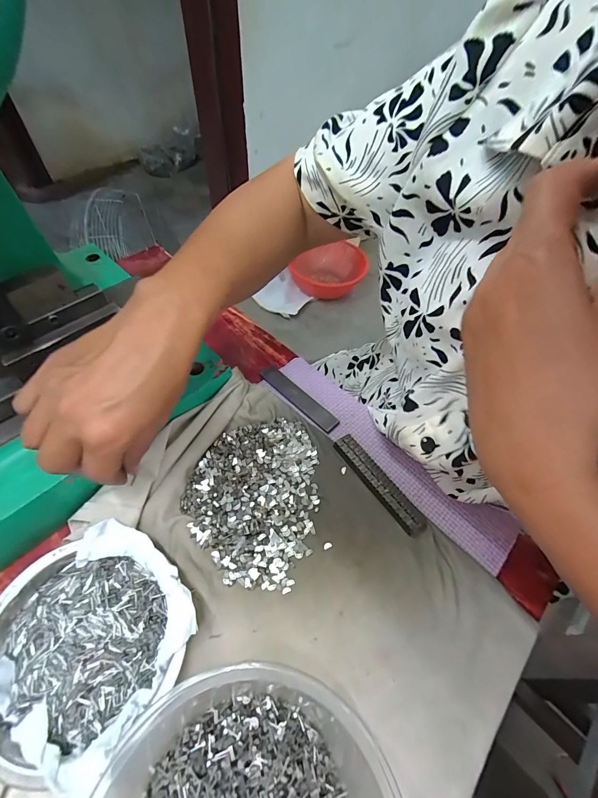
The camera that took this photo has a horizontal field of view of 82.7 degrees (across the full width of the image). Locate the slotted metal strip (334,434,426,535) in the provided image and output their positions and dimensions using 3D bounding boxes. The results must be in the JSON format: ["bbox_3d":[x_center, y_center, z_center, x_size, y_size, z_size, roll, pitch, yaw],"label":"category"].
[{"bbox_3d":[0.068,0.073,0.297,0.020,0.012,0.099,-29,62,-22],"label":"slotted metal strip"}]

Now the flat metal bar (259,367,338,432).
[{"bbox_3d":[0.000,-0.002,0.350,0.096,0.010,0.020,39,61,21],"label":"flat metal bar"}]

